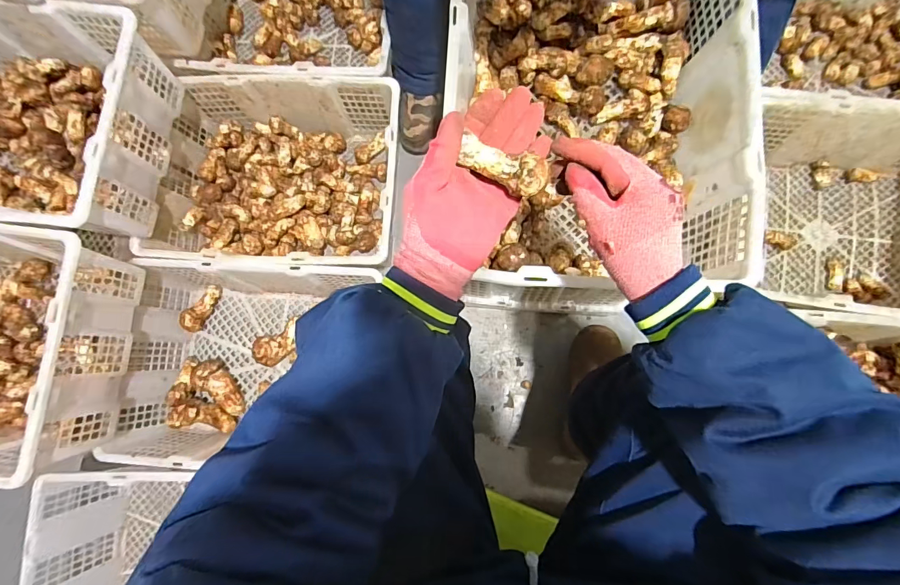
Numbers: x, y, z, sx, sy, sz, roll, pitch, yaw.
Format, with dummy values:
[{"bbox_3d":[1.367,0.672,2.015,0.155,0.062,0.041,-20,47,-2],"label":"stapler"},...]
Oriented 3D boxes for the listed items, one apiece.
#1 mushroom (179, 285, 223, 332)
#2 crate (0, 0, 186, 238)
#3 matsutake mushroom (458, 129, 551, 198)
[{"bbox_3d":[-0.511,0.031,0.872,0.033,0.038,0.106,24,68,7],"label":"mushroom"},{"bbox_3d":[-0.737,-0.280,0.716,0.483,0.161,0.346,5,82,4],"label":"crate"},{"bbox_3d":[0.042,-0.098,0.333,0.068,0.020,0.026,22,84,3],"label":"matsutake mushroom"}]

